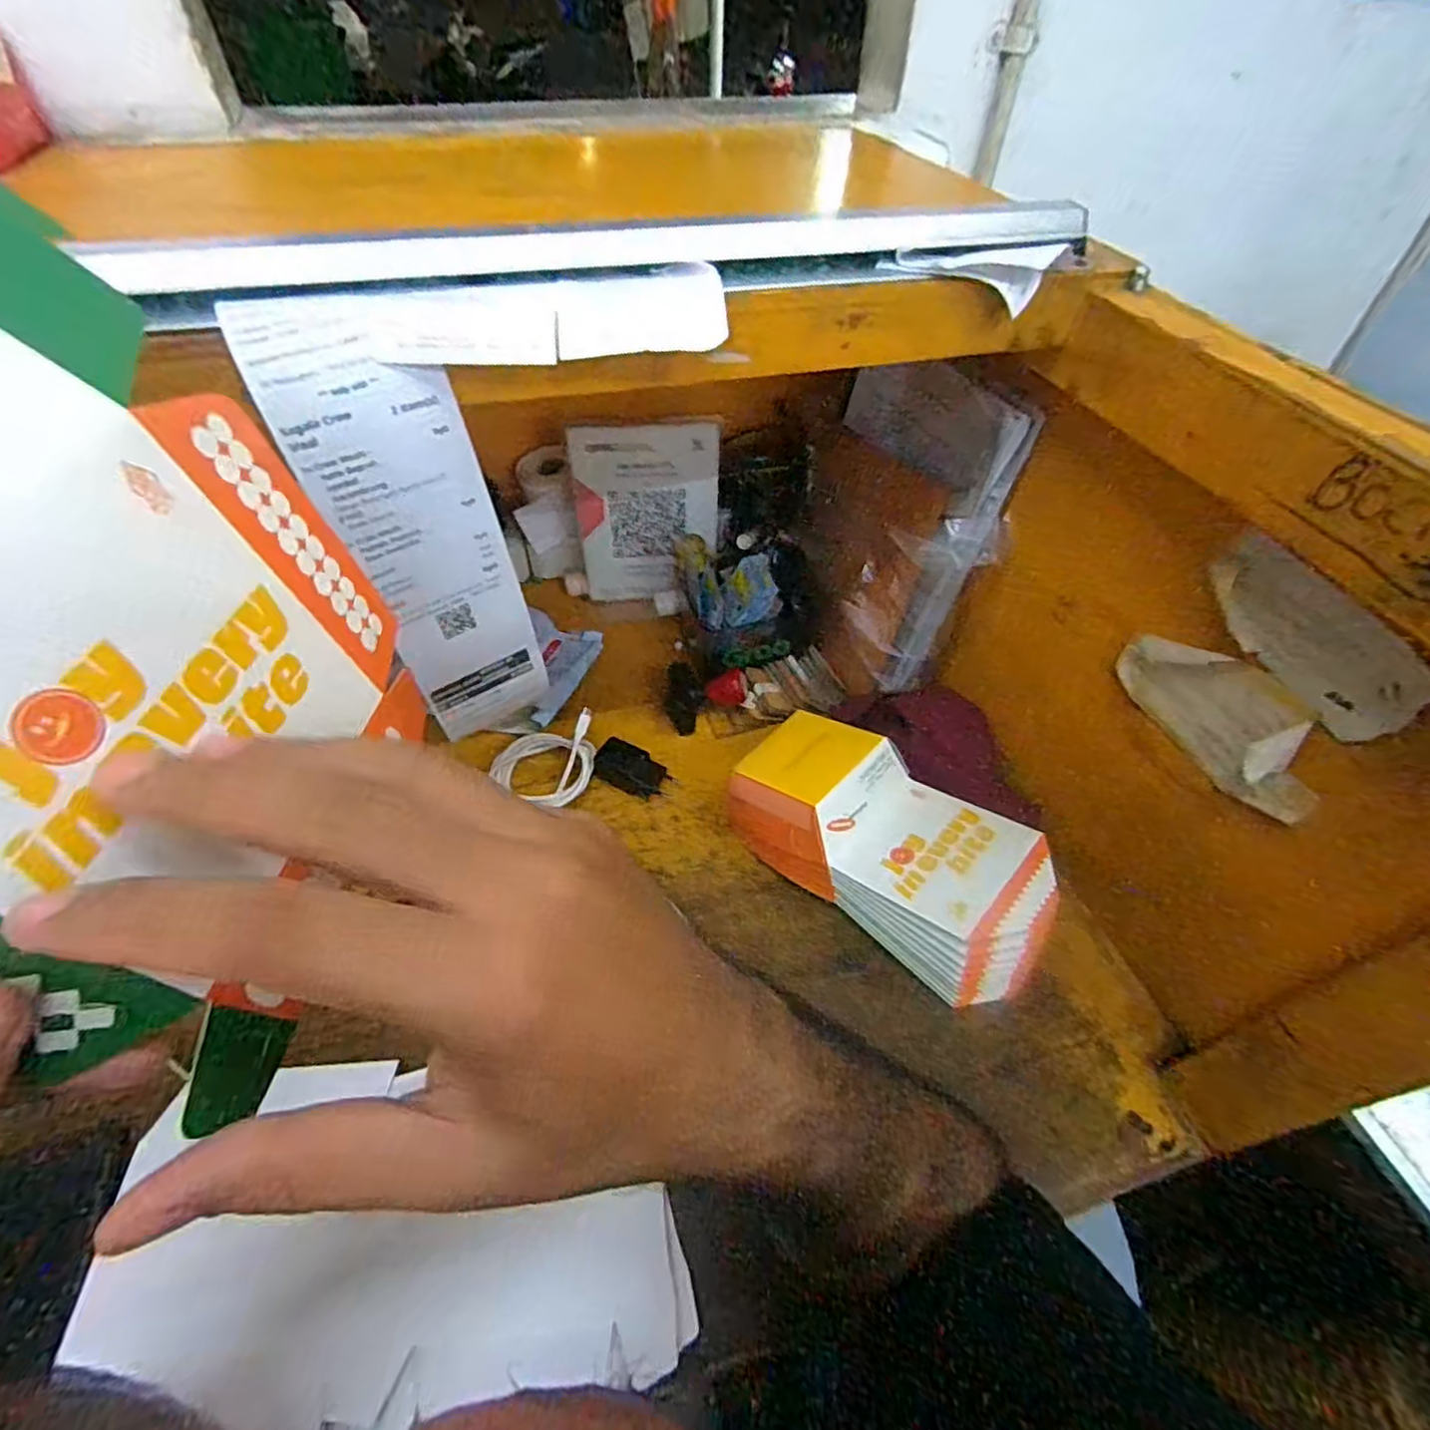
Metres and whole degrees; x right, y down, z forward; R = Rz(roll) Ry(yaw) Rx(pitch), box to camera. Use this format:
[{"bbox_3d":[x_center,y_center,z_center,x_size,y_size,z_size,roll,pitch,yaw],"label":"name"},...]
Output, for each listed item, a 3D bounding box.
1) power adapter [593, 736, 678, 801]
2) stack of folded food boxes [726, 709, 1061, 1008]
[{"bbox_3d":[-0.074,0.047,0.617,0.067,0.025,0.037,23,52,17],"label":"power adapter"},{"bbox_3d":[0.130,0.105,0.527,0.240,0.104,0.108,33,56,24],"label":"stack of folded food boxes"}]

